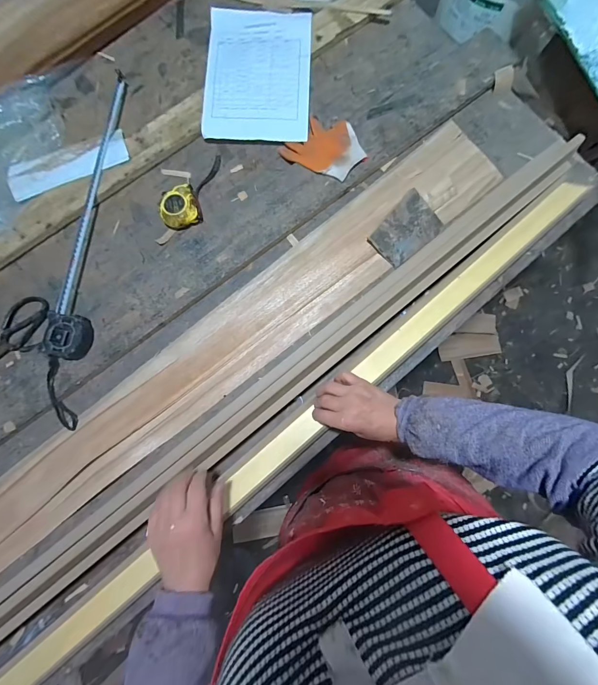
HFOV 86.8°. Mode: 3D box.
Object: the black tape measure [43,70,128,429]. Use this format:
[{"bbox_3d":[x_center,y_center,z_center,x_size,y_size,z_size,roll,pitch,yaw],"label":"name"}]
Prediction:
[{"bbox_3d":[-0.399,-0.199,0.586,0.073,0.052,0.698,1,81,0],"label":"black tape measure"}]

